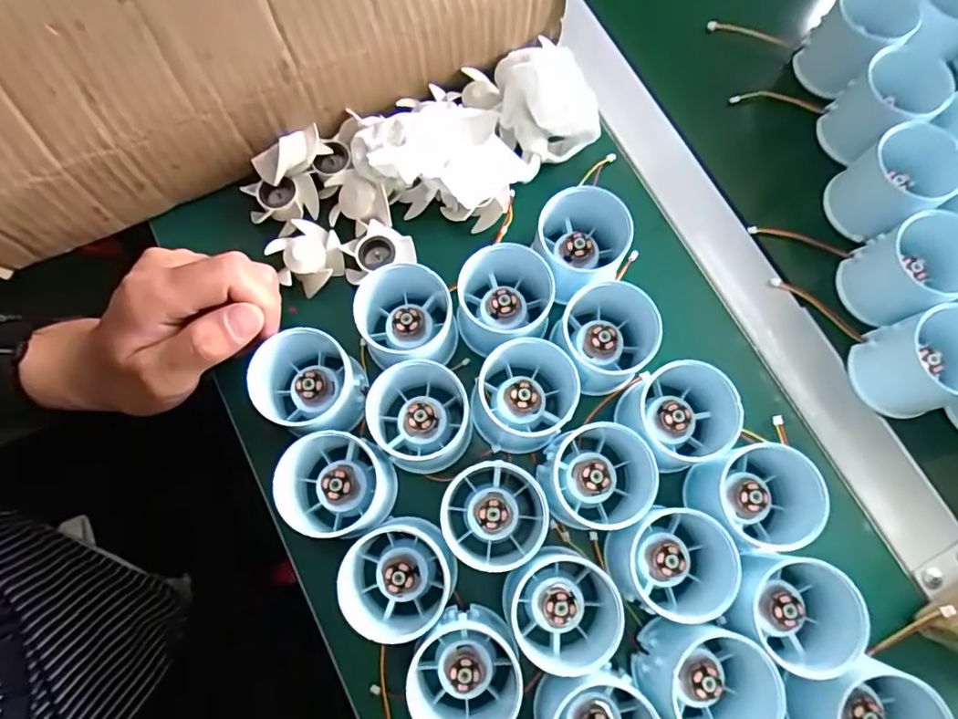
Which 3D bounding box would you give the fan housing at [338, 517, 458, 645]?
[{"bbox_3d":[-0.039,0.110,0.292,0.054,0.045,0.058,4,75,0],"label":"fan housing"}]

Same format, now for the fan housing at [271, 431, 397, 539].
[{"bbox_3d":[-0.073,0.065,0.300,0.051,0.050,0.054,0,75,-1],"label":"fan housing"}]

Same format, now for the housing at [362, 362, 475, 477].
[{"bbox_3d":[-0.031,0.031,0.311,0.052,0.047,0.052,0,75,-1],"label":"housing"}]

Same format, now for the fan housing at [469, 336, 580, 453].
[{"bbox_3d":[0.027,0.020,0.315,0.062,0.043,0.054,-12,75,-4],"label":"fan housing"}]

